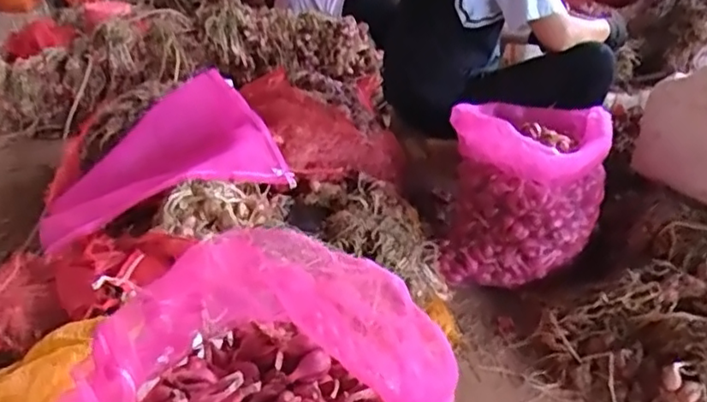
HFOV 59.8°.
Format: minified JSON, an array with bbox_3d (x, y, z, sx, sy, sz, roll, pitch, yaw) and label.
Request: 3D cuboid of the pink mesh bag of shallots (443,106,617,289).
[{"bbox_3d":[0.374,-0.014,1.374,0.331,0.318,0.336,9,30,17],"label":"pink mesh bag of shallots"}]

